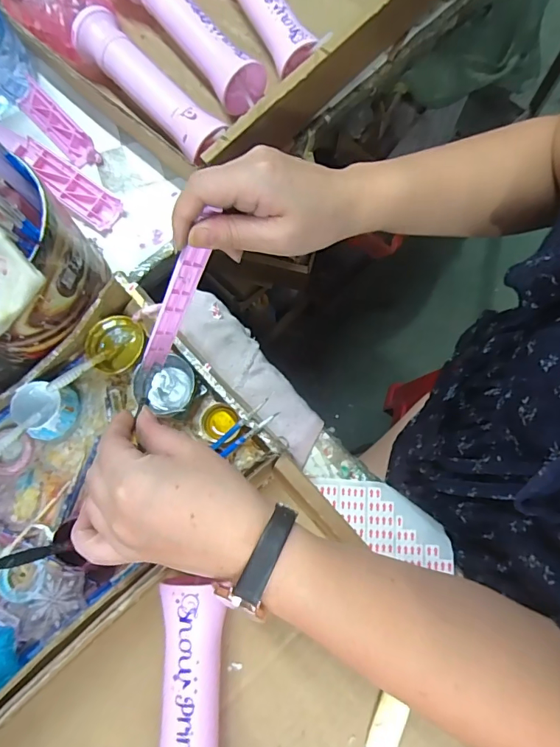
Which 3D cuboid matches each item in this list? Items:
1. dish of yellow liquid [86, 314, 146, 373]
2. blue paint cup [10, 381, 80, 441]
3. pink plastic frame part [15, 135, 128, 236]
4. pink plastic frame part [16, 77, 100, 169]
[{"bbox_3d":[-0.139,-0.025,0.380,0.040,0.020,0.047,42,80,11],"label":"dish of yellow liquid"},{"bbox_3d":[-0.191,0.030,0.363,0.049,0.030,0.044,10,76,5],"label":"blue paint cup"},{"bbox_3d":[-0.200,-0.176,0.421,0.112,0.015,0.037,32,90,-1],"label":"pink plastic frame part"},{"bbox_3d":[-0.222,-0.247,0.440,0.026,0.024,0.113,-42,78,-10],"label":"pink plastic frame part"}]

